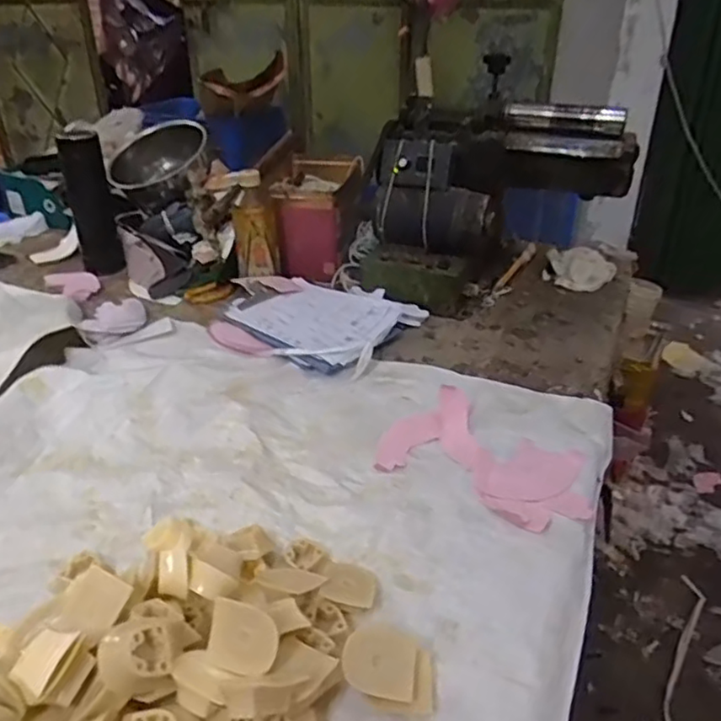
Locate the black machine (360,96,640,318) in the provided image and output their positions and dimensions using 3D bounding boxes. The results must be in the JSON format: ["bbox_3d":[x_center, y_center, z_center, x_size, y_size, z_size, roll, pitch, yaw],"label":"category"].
[{"bbox_3d":[0.194,-0.252,0.989,0.376,0.246,0.199,-8,32,-12],"label":"black machine"}]

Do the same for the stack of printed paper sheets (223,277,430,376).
[{"bbox_3d":[-0.056,-0.062,0.904,0.223,0.025,0.206,20,40,28],"label":"stack of printed paper sheets"}]

